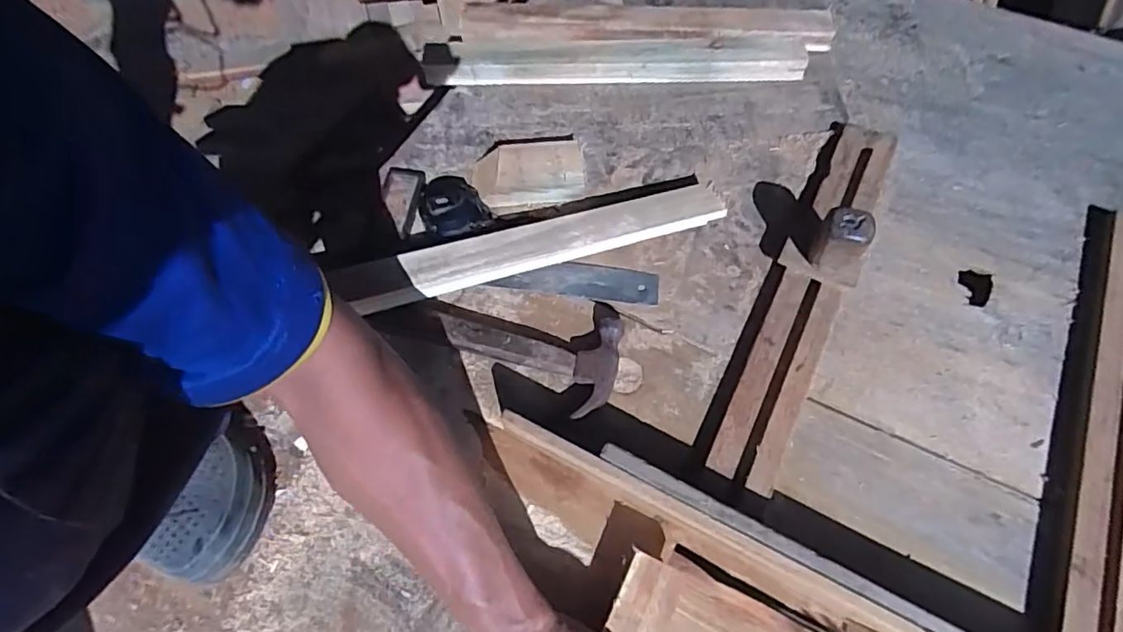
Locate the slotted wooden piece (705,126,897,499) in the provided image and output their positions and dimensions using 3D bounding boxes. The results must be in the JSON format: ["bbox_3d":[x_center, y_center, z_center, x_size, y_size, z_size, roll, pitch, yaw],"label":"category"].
[{"bbox_3d":[0.243,-0.031,0.538,0.057,0.021,0.422,25,67,12],"label":"slotted wooden piece"}]

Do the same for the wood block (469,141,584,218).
[{"bbox_3d":[-0.036,-0.151,0.597,0.115,0.032,0.070,-5,64,-2],"label":"wood block"}]

